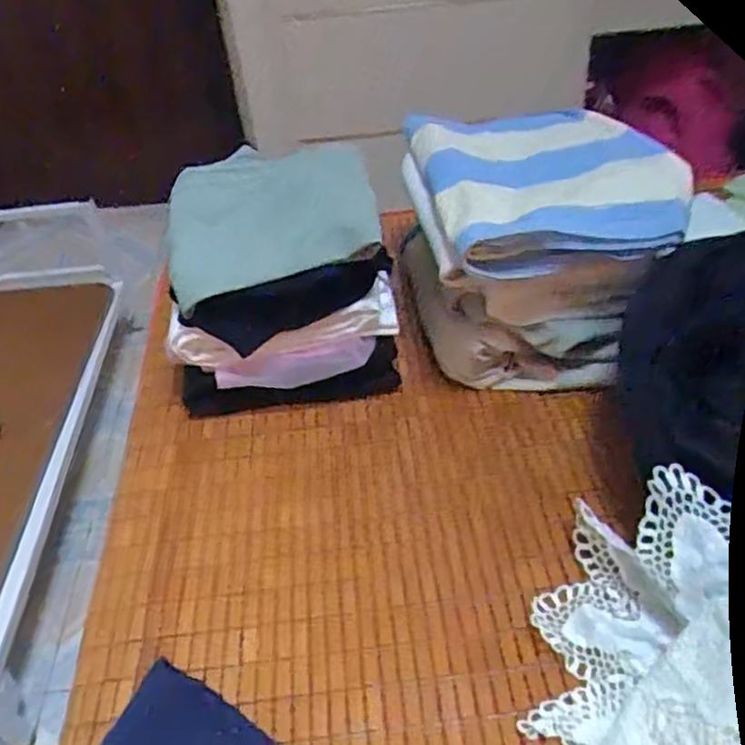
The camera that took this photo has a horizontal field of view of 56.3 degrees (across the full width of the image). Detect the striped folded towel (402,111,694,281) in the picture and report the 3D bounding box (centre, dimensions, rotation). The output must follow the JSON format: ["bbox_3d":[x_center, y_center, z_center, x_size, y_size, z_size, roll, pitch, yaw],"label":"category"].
[{"bbox_3d":[0.168,-0.236,0.797,0.265,0.060,0.368,-10,42,-5],"label":"striped folded towel"}]

